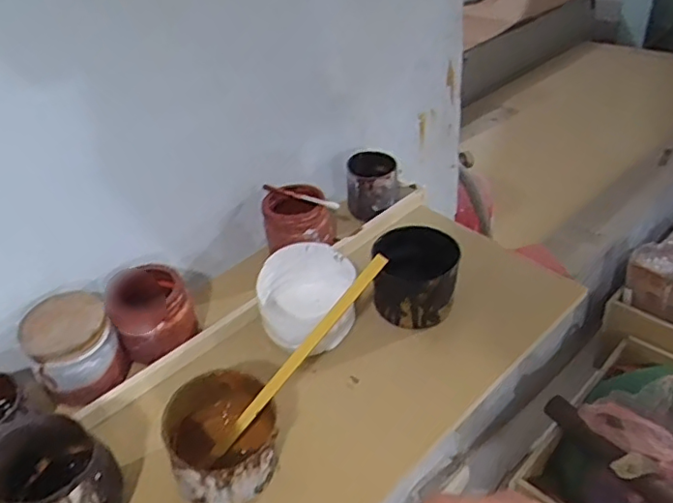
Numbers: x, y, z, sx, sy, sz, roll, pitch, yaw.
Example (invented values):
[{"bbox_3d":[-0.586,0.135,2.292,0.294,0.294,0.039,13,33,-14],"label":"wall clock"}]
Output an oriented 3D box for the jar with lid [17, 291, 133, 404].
[{"bbox_3d":[-0.181,0.069,0.406,0.054,0.059,0.052,-5,36,3],"label":"jar with lid"}]

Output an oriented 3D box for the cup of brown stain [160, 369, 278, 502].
[{"bbox_3d":[-0.068,0.113,0.349,0.063,0.053,0.068,-5,36,3],"label":"cup of brown stain"}]

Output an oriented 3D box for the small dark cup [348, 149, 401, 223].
[{"bbox_3d":[0.034,-0.062,0.545,0.048,0.050,0.041,-2,37,7],"label":"small dark cup"}]

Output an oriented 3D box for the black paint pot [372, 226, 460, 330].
[{"bbox_3d":[0.062,0.020,0.453,0.061,0.051,0.062,-5,36,3],"label":"black paint pot"}]

